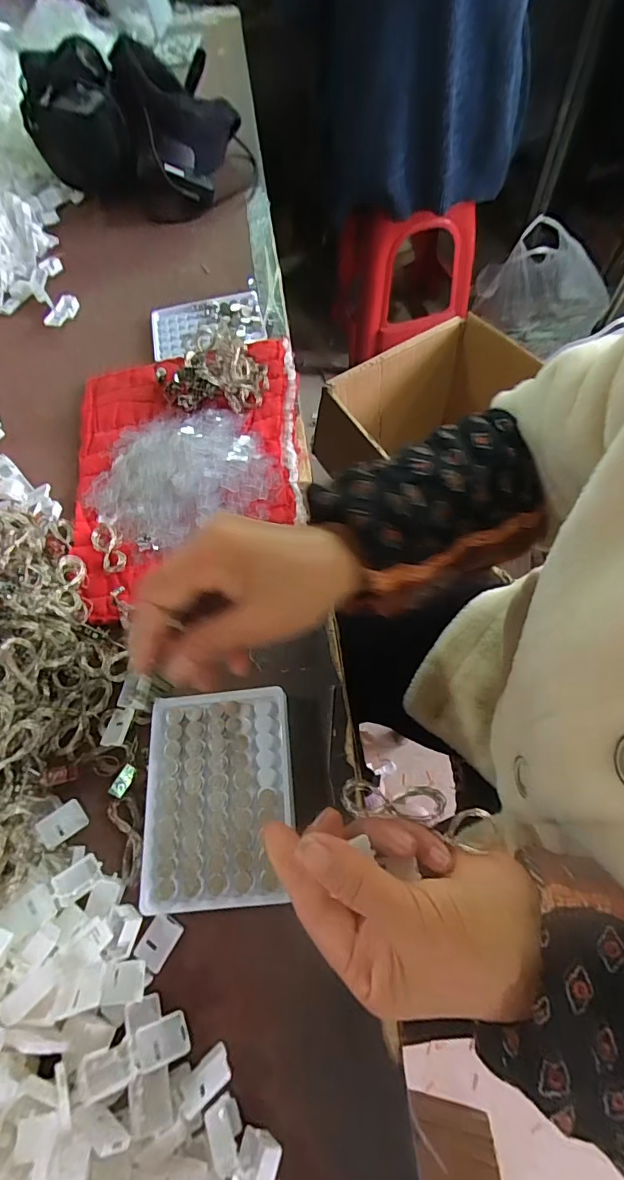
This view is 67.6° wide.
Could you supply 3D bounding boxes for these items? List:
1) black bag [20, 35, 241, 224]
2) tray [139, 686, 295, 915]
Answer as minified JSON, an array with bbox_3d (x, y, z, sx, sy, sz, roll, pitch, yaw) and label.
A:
[{"bbox_3d":[-0.249,-0.686,0.687,0.245,0.145,0.208,14,62,10],"label":"black bag"},{"bbox_3d":[-0.062,0.132,0.308,0.096,0.011,0.129,-7,63,1],"label":"tray"}]

